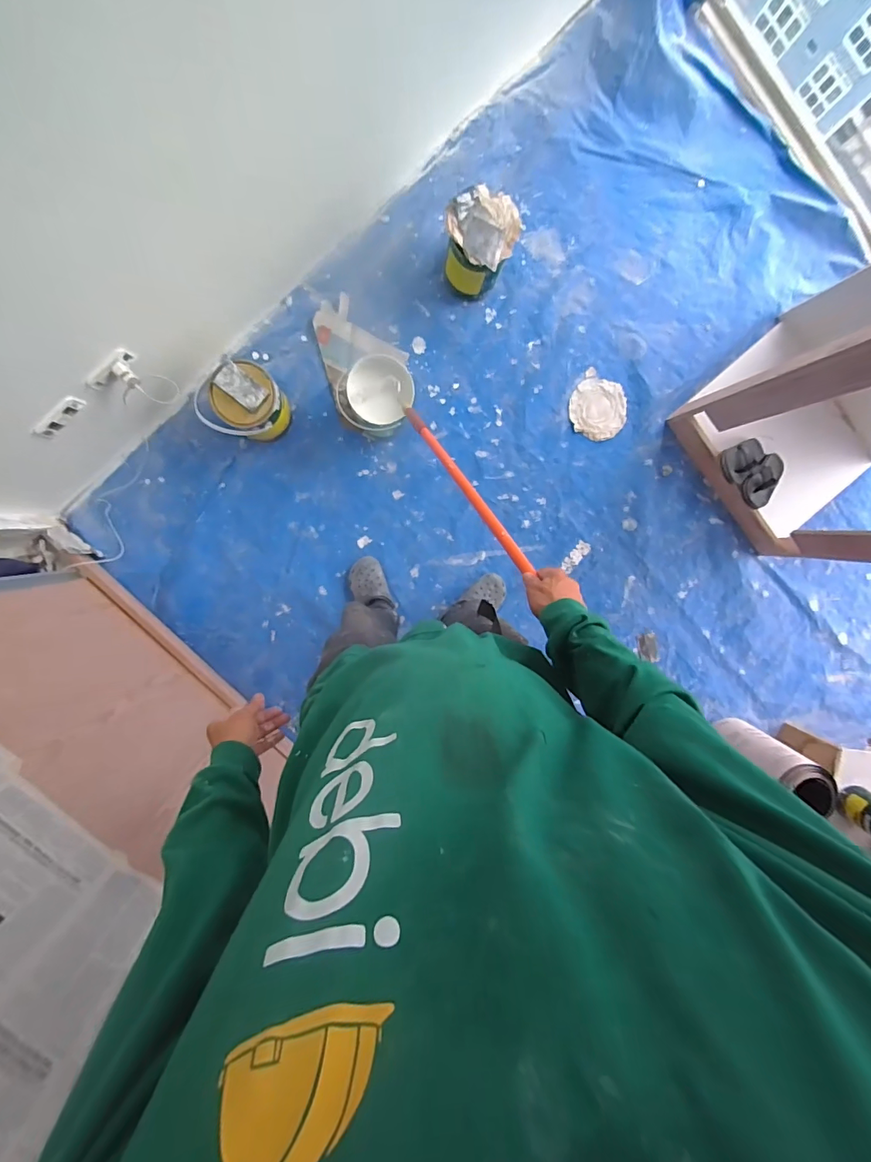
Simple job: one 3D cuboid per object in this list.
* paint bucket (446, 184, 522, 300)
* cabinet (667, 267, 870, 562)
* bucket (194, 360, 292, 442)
[{"bbox_3d":[0.111,-0.886,1.183,0.169,0.225,0.173,-1,96,-5],"label":"paint bucket"},{"bbox_3d":[1.119,-0.418,1.041,0.522,0.813,0.594,-34,97,-1],"label":"cabinet"},{"bbox_3d":[-0.487,-0.453,1.181,0.197,0.213,0.171,-44,98,1],"label":"bucket"}]

